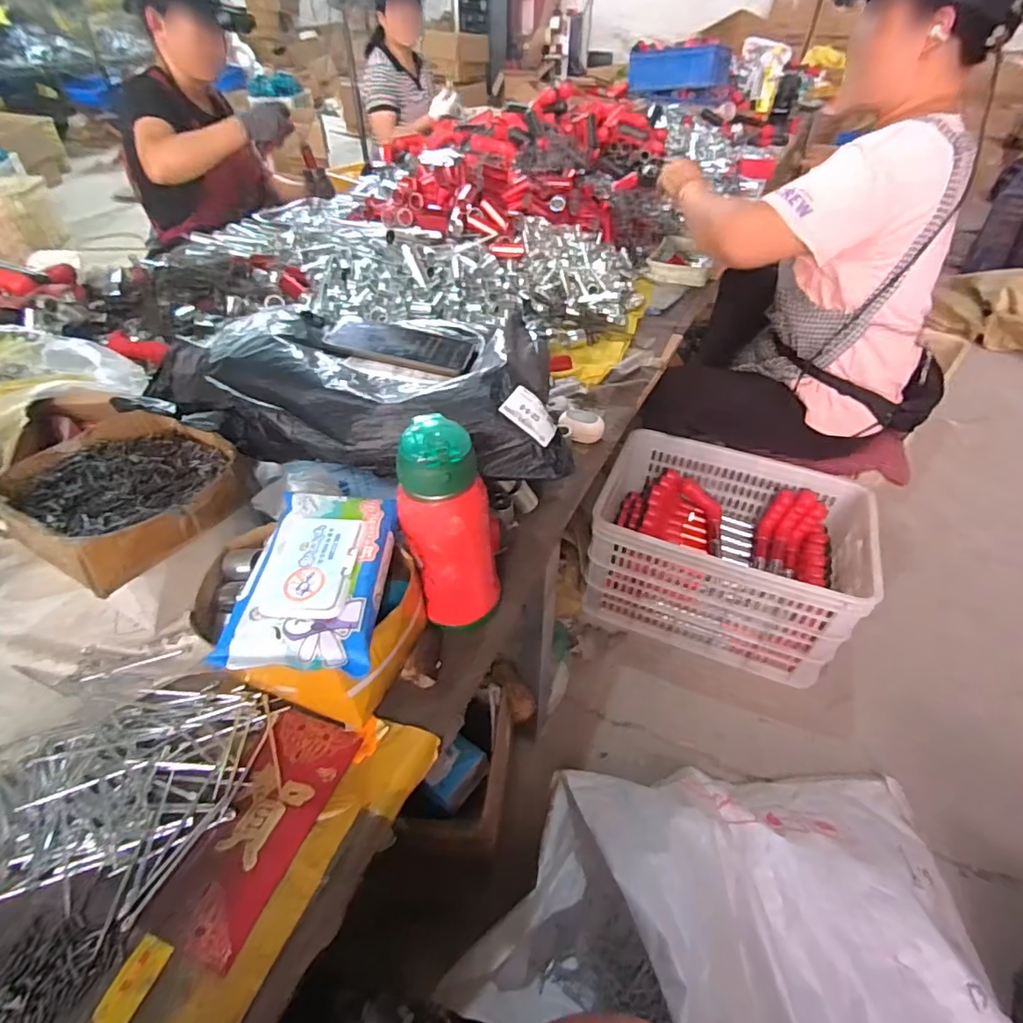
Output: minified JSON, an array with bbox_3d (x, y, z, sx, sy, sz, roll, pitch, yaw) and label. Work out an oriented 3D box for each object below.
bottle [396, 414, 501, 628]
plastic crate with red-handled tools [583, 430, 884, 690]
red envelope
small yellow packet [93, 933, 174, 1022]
[{"bbox_3d":[-0.057,0.011,0.498,0.080,0.187,0.078,-4,44,-5],"label":"bottle"},{"bbox_3d":[0.453,0.075,1.202,0.508,0.250,0.413,16,46,16],"label":"plastic crate with red-handled tools"},{"bbox_3d":[-0.185,0.233,0.416,0.072,0.005,0.160,14,45,13],"label":"red envelope"},{"bbox_3d":[-0.237,0.295,0.348,0.023,0.004,0.045,13,45,13],"label":"small yellow packet"}]

